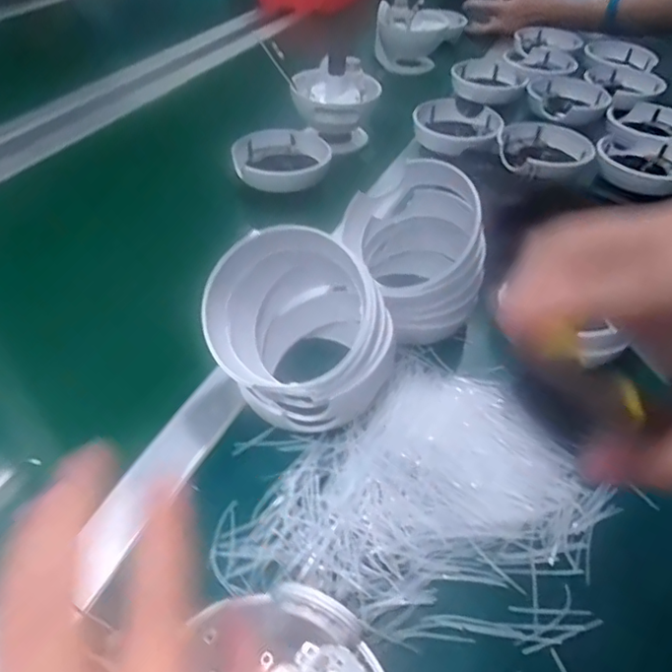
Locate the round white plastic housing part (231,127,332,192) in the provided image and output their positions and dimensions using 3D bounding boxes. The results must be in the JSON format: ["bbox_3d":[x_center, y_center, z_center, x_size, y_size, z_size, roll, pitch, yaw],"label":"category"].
[{"bbox_3d":[-0.066,-0.219,0.709,0.117,0.032,0.098,-11,46,-15],"label":"round white plastic housing part"}]

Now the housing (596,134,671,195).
[{"bbox_3d":[0.394,-0.216,0.731,0.117,0.041,0.122,2,44,-2],"label":"housing"}]

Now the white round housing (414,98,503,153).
[{"bbox_3d":[0.165,-0.288,0.780,0.113,0.029,0.138,15,45,12],"label":"white round housing"}]

